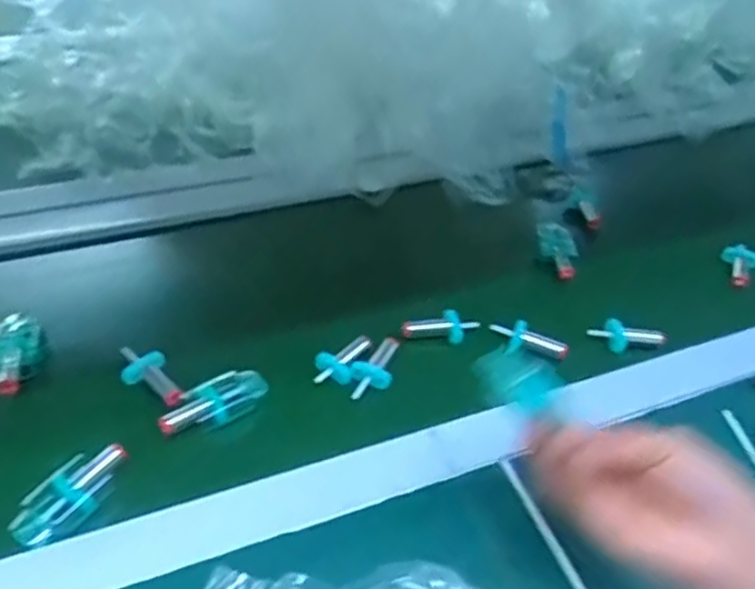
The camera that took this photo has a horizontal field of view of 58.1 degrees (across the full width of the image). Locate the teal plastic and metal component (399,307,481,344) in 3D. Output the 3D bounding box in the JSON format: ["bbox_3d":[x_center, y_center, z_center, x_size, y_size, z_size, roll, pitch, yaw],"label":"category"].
[{"bbox_3d":[0.052,0.026,0.576,0.064,0.020,0.019,4,44,-3],"label":"teal plastic and metal component"}]

